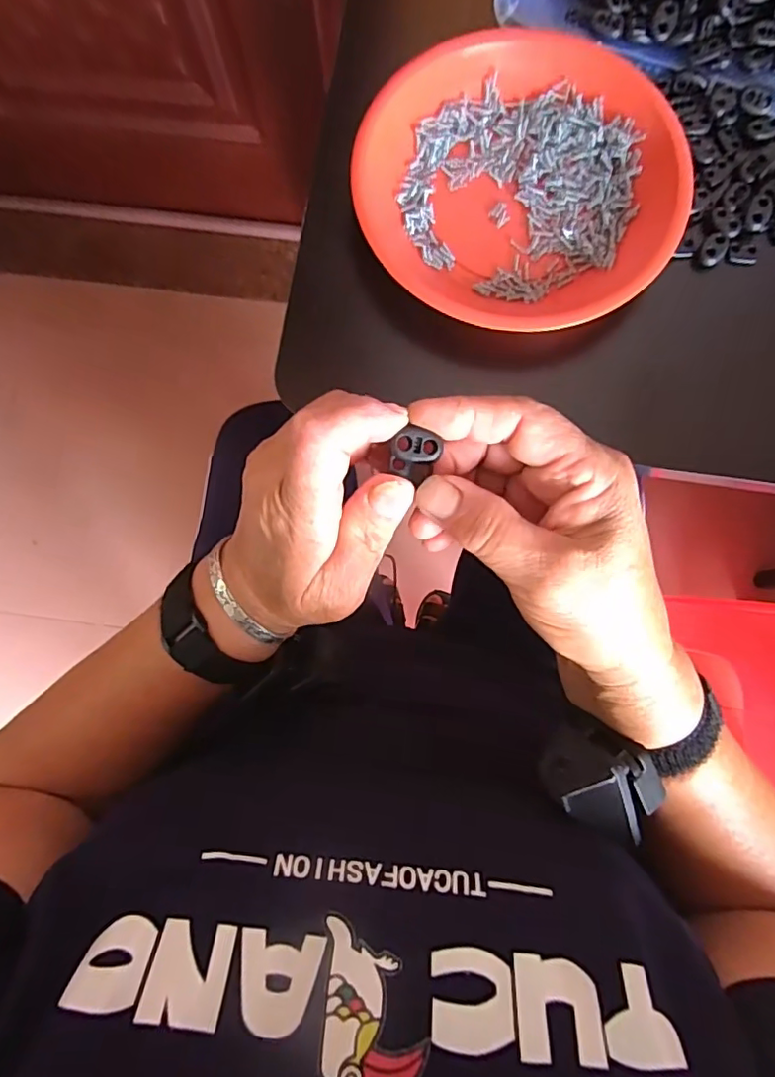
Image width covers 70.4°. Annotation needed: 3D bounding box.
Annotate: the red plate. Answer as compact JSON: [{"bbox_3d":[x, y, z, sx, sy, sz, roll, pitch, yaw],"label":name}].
[{"bbox_3d":[0.080,-0.217,0.335,0.193,0.026,0.177,0,81,0],"label":"red plate"}]

